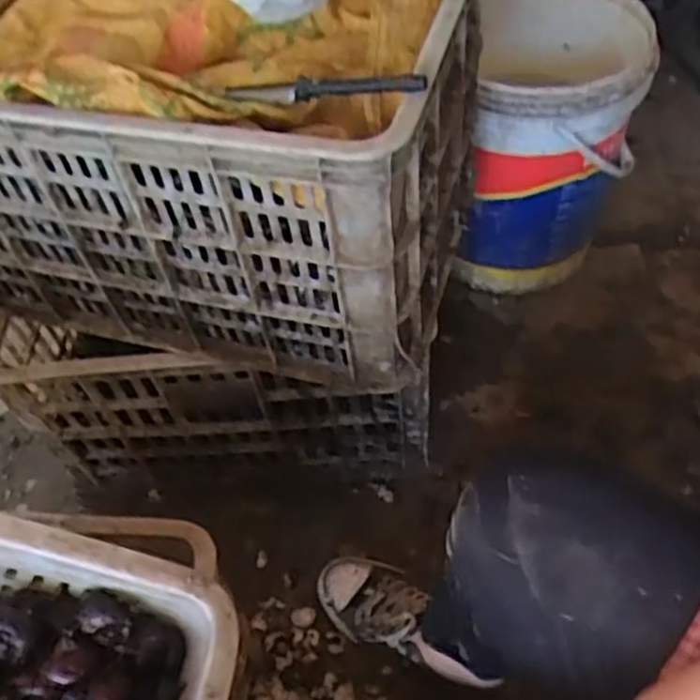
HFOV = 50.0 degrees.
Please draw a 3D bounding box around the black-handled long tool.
[{"bbox_3d":[-0.018,-0.187,0.537,0.152,0.016,0.023,4,54,23],"label":"black-handled long tool"}]

